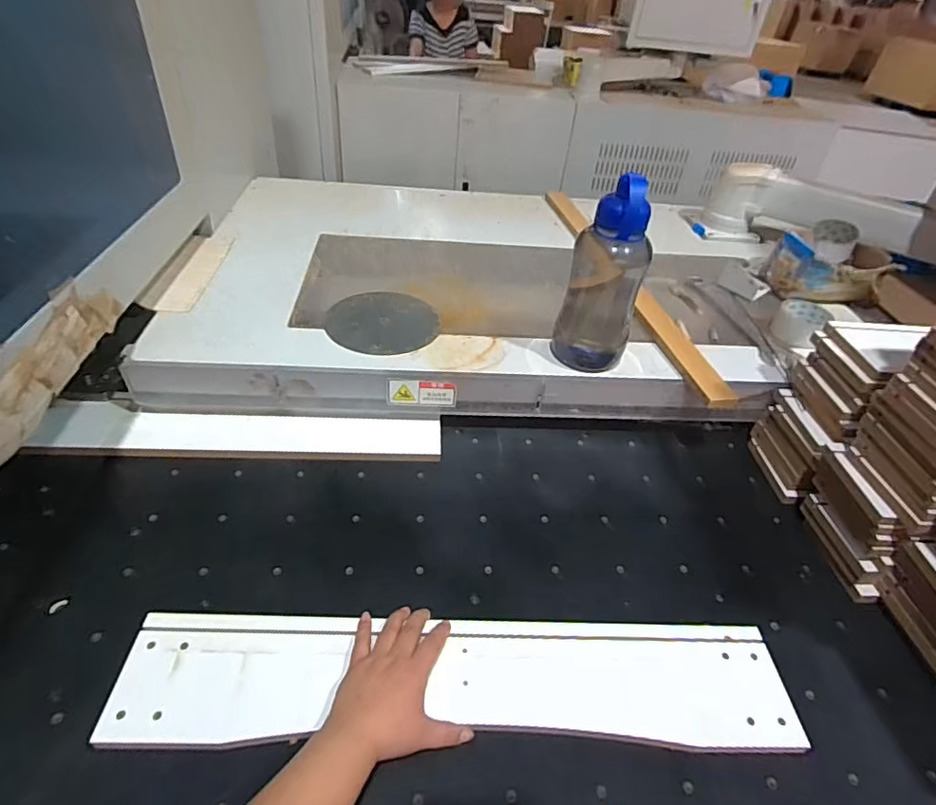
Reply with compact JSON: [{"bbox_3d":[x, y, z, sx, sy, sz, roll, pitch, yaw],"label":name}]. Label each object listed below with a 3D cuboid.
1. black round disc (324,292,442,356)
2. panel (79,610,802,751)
[{"bbox_3d":[-0.134,-0.129,0.850,0.174,0.008,0.174,-4,41,-12],"label":"black round disc"},{"bbox_3d":[-0.002,0.276,0.536,0.652,0.016,0.120,3,40,-4],"label":"panel"}]

